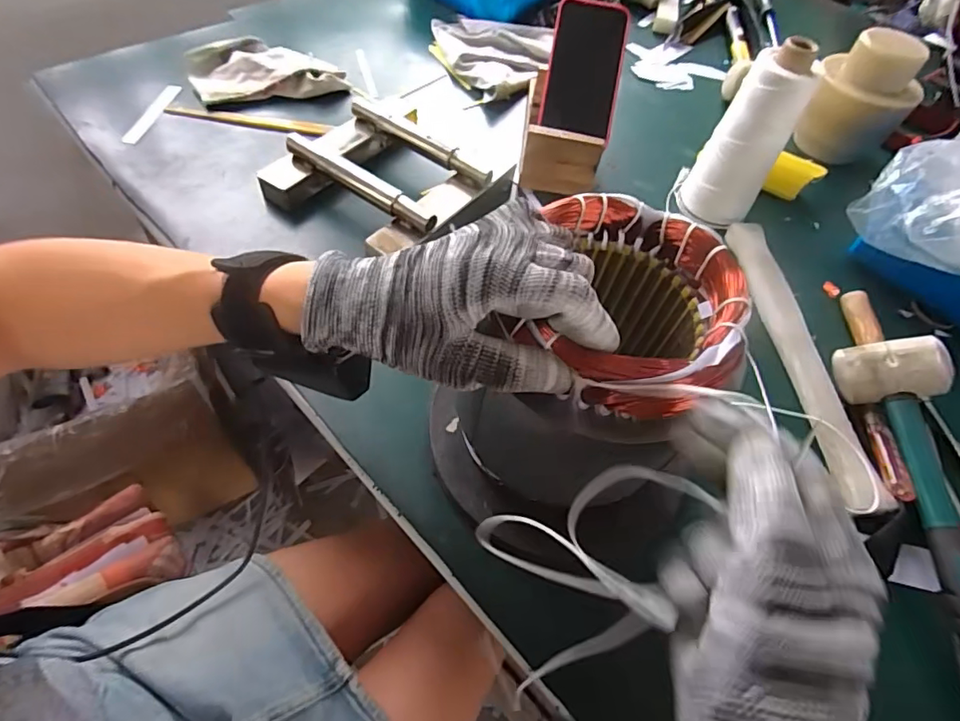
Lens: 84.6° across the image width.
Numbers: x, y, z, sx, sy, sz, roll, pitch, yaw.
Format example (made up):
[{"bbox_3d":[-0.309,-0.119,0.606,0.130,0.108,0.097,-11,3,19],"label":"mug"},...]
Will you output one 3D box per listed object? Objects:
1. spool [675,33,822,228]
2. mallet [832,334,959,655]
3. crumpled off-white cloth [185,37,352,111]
[{"bbox_3d":[0.261,-0.212,0.515,0.060,0.165,0.063,2,56,-4],"label":"spool"},{"bbox_3d":[0.327,0.099,0.362,0.068,0.058,0.305,2,56,-4],"label":"mallet"},{"bbox_3d":[-0.251,-0.343,0.624,0.165,0.027,0.095,-17,59,-16],"label":"crumpled off-white cloth"}]

